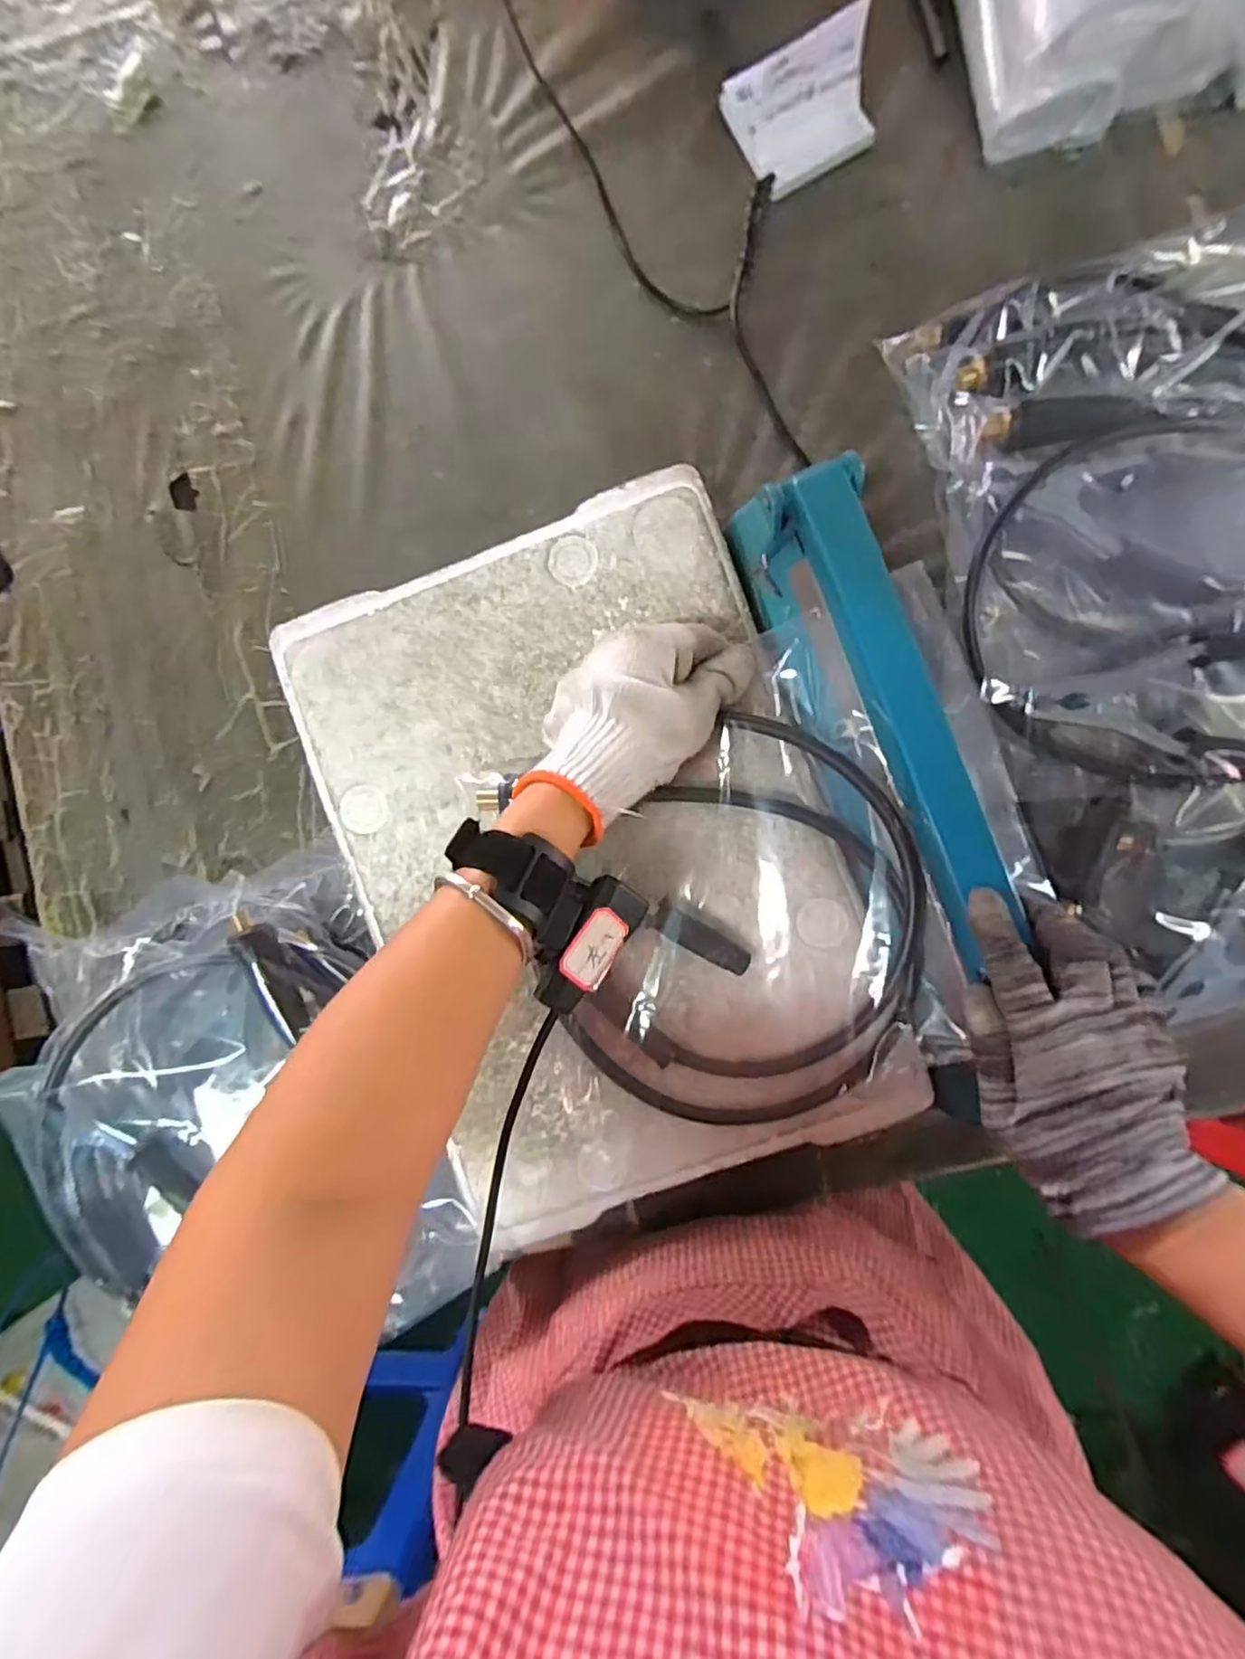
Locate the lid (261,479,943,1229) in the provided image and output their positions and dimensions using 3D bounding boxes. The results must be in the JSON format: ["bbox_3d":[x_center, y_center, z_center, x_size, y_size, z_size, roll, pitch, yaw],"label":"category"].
[{"bbox_3d":[-0.017,0.020,0.390,0.274,0.029,0.398,-20,88,4],"label":"lid"}]

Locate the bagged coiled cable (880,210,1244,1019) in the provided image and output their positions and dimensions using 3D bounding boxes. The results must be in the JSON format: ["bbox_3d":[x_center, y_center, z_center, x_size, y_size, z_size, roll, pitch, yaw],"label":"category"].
[{"bbox_3d":[0.377,-0.129,0.407,0.323,0.056,0.482,-15,89,4],"label":"bagged coiled cable"}]

